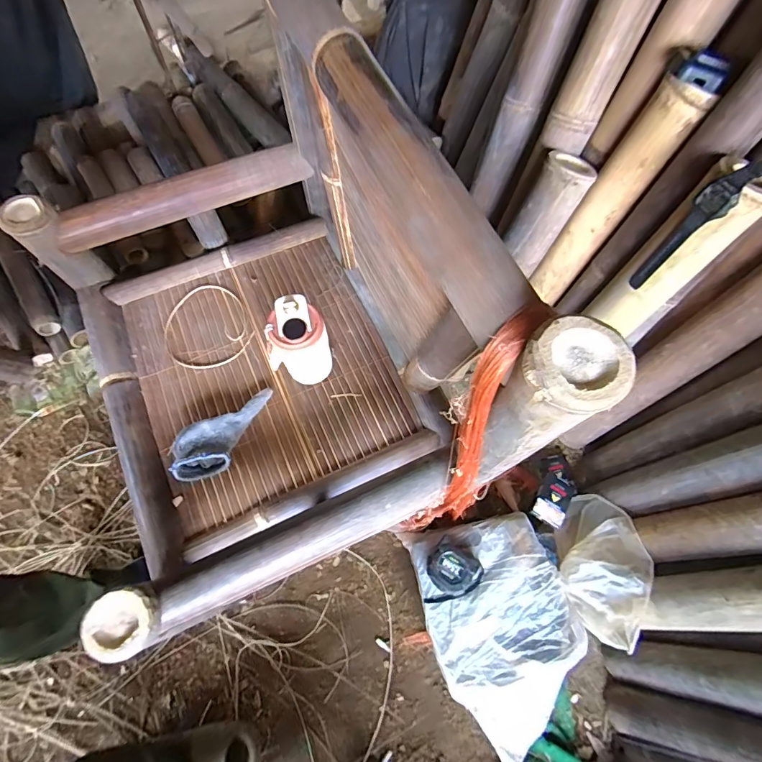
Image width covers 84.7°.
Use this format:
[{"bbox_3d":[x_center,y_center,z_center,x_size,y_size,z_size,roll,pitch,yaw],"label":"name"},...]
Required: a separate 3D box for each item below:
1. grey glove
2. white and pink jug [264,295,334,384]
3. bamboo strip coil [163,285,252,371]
[{"bbox_3d":[-0.233,0.085,0.637,0.173,0.051,0.085,-31,73,-11],"label":"grey glove"},{"bbox_3d":[-0.128,-0.053,0.635,0.092,0.161,0.073,-15,71,-6],"label":"white and pink jug"},{"bbox_3d":[-0.306,-0.094,0.731,0.137,0.010,0.155,-26,72,-10],"label":"bamboo strip coil"}]

